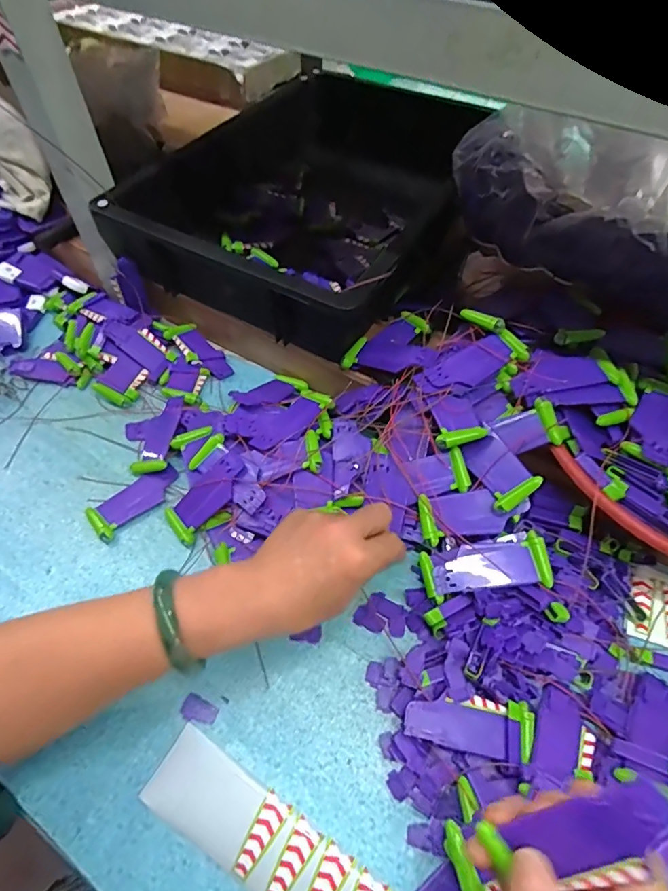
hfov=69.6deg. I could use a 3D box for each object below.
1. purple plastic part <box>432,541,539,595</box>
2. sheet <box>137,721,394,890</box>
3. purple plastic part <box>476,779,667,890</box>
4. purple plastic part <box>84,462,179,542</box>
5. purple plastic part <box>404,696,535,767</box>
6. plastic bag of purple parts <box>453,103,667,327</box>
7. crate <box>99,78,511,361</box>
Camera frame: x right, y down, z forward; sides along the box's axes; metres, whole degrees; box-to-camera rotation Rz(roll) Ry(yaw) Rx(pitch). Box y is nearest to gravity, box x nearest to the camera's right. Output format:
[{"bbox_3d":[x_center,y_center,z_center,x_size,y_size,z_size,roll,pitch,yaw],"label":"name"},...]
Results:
[{"bbox_3d":[0.120,0.100,0.386,0.076,0.010,0.032,-15,55,8],"label":"purple plastic part"},{"bbox_3d":[-0.039,0.265,0.313,0.193,0.007,0.052,25,69,21],"label":"sheet"},{"bbox_3d":[0.109,0.176,0.214,0.086,0.011,0.030,-39,54,24],"label":"purple plastic part"},{"bbox_3d":[-0.190,0.050,0.461,0.037,0.010,0.088,38,63,23],"label":"purple plastic part"},{"bbox_3d":[0.096,0.200,0.342,0.088,0.007,0.037,5,55,3],"label":"purple plastic part"},{"bbox_3d":[0.238,-0.236,0.473,0.267,0.132,0.115,32,61,21],"label":"plastic bag of purple parts"},{"bbox_3d":[0.008,-0.323,0.603,0.303,0.113,0.488,25,59,16],"label":"crate"}]

